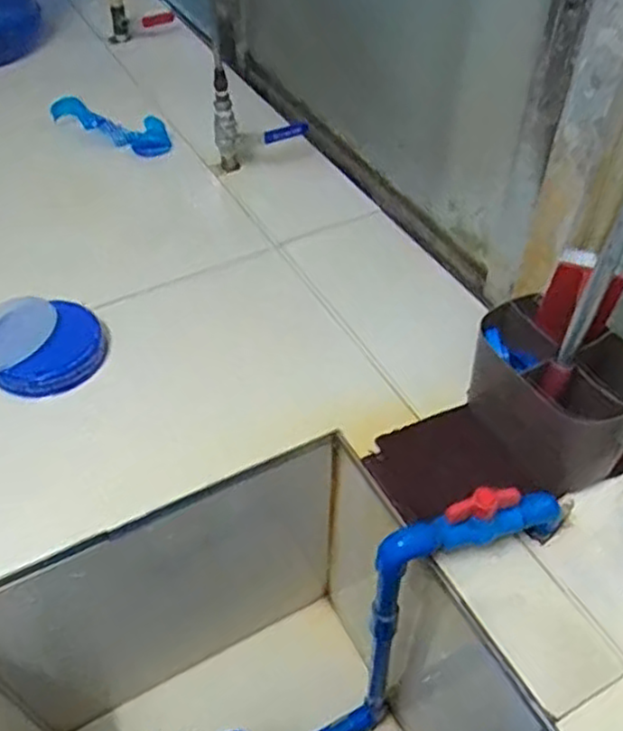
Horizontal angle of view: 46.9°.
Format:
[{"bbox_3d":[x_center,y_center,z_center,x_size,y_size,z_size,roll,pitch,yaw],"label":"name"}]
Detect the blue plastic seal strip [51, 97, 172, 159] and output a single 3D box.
[{"bbox_3d":[-0.292,-0.350,1.060,0.188,0.046,0.052,18,50,16],"label":"blue plastic seal strip"}]

